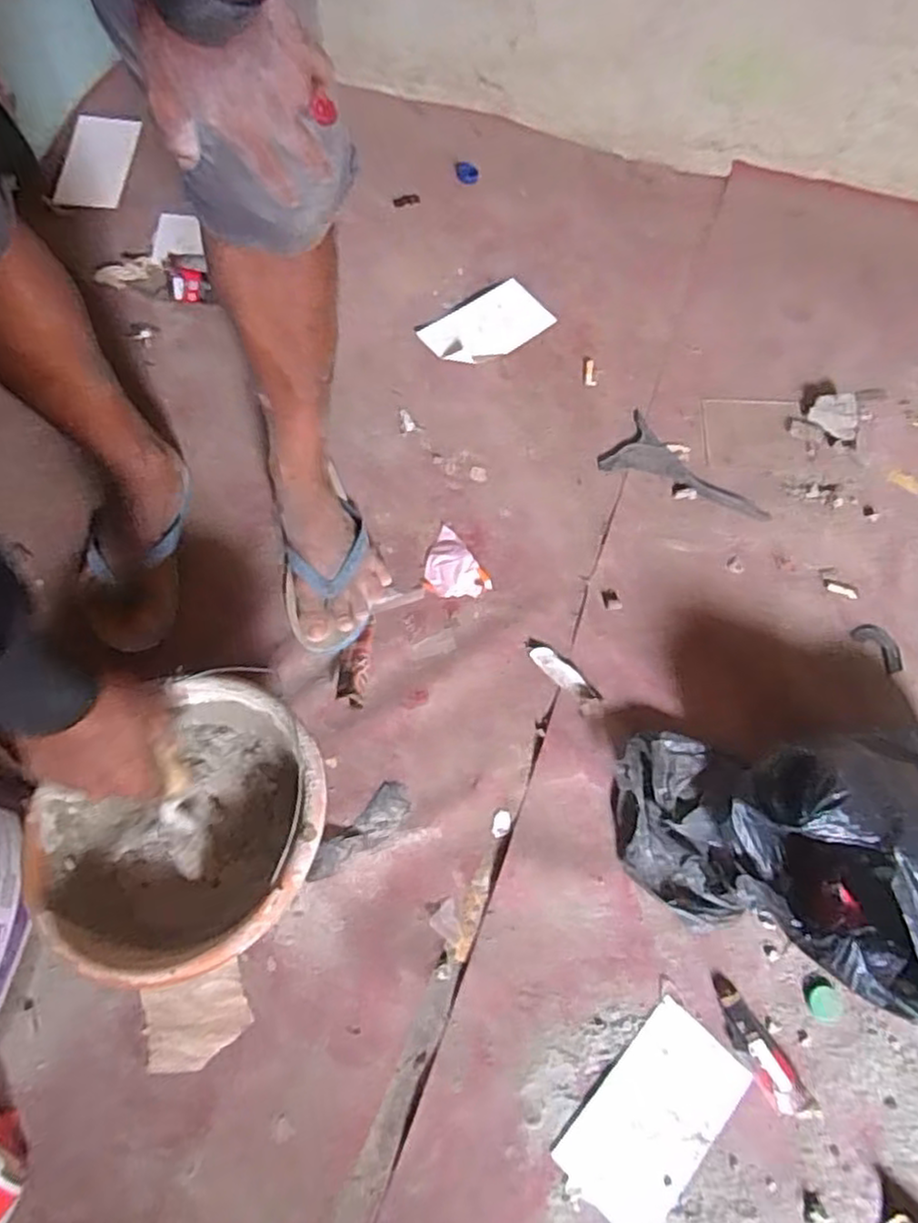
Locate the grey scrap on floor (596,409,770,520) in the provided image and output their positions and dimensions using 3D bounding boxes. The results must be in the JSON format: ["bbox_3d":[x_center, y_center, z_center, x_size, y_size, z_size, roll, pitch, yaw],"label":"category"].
[{"bbox_3d":[0.294,-0.177,0.917,0.209,0.006,0.097,30,72,14],"label":"grey scrap on floor"}]

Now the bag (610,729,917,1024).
[{"bbox_3d":[0.339,0.232,0.665,0.351,0.150,0.246,1,67,3],"label":"bag"}]

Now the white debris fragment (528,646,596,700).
[{"bbox_3d":[0.120,0.070,0.828,0.087,0.004,0.025,39,74,17],"label":"white debris fragment"}]

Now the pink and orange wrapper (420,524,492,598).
[{"bbox_3d":[-0.015,-0.055,0.880,0.070,0.011,0.100,-31,69,-10],"label":"pink and orange wrapper"}]

